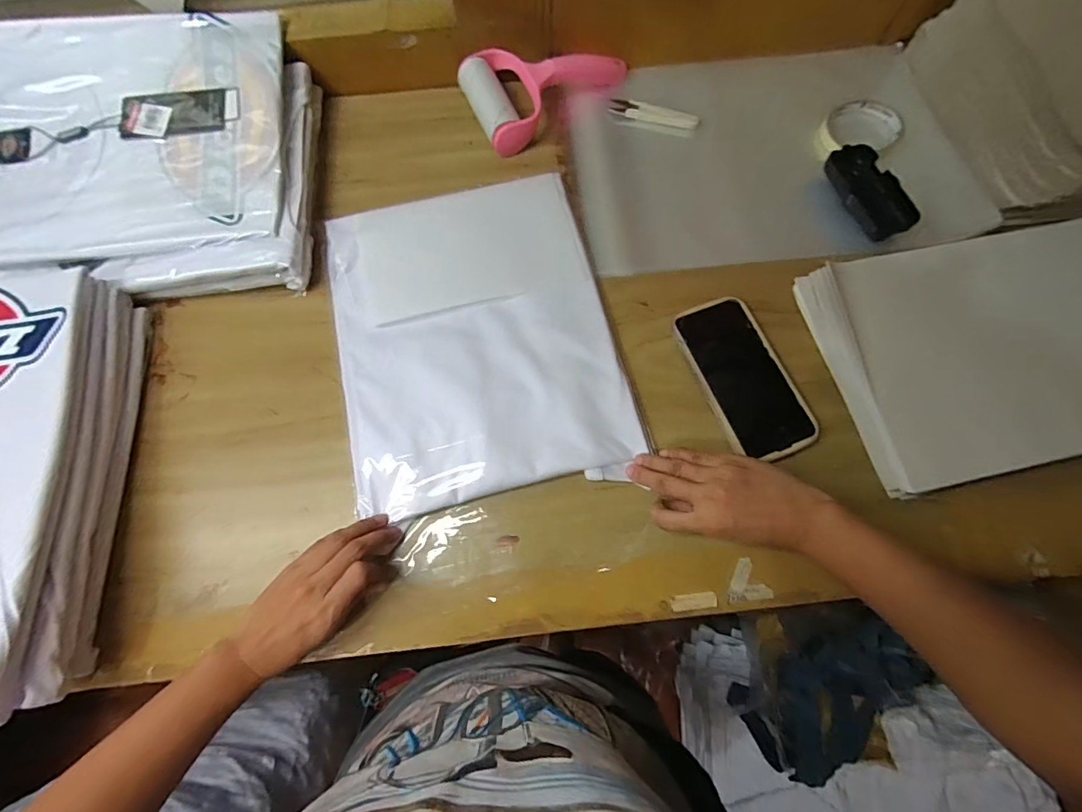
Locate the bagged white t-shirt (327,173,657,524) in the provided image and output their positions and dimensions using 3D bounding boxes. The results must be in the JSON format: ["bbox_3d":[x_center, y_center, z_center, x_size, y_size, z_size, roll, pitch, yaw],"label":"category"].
[{"bbox_3d":[-0.061,-0.073,0.442,0.261,0.013,0.317,-12,73,-3],"label":"bagged white t-shirt"}]

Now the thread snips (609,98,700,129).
[{"bbox_3d":[0.131,-0.335,0.527,0.101,0.007,0.023,19,74,7],"label":"thread snips"}]

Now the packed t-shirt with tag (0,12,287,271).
[{"bbox_3d":[-0.423,-0.270,0.461,0.317,0.024,0.251,-8,82,0],"label":"packed t-shirt with tag"}]

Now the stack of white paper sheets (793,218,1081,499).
[{"bbox_3d":[0.442,-0.061,0.424,0.336,0.031,0.219,-12,73,-3],"label":"stack of white paper sheets"}]

